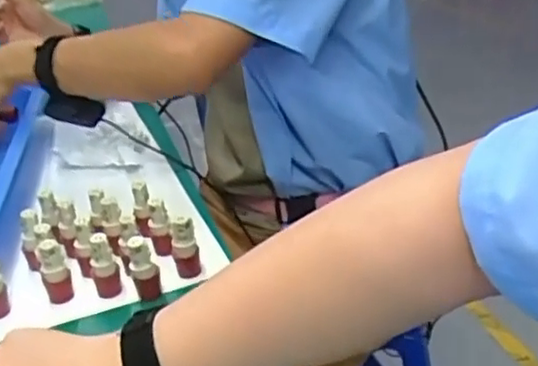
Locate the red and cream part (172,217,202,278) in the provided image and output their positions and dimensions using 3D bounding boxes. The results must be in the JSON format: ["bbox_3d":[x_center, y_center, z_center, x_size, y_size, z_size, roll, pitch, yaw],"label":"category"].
[{"bbox_3d":[-0.070,0.056,0.565,0.021,0.053,0.017,-8,27,-4],"label":"red and cream part"}]

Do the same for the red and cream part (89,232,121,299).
[{"bbox_3d":[-0.135,0.066,0.545,0.020,0.050,0.017,15,34,36],"label":"red and cream part"}]

